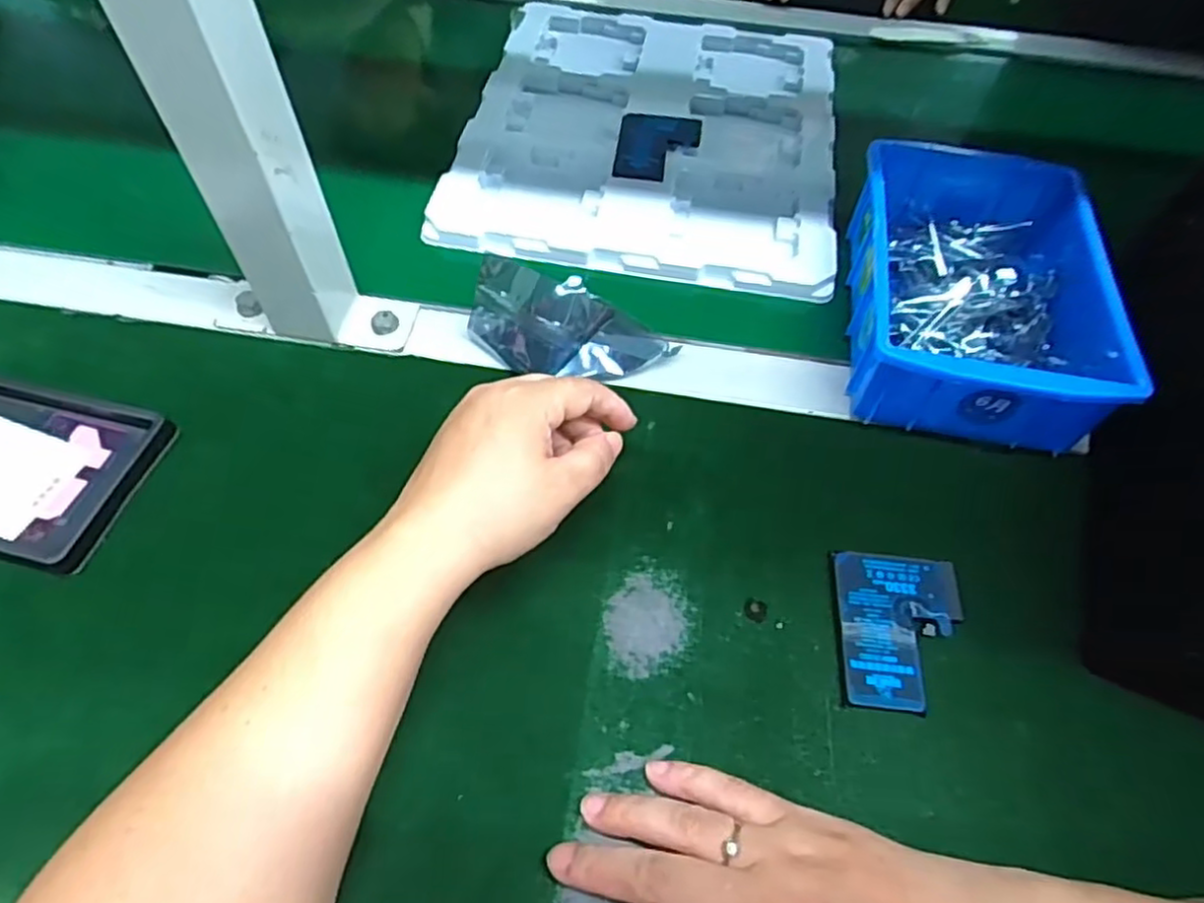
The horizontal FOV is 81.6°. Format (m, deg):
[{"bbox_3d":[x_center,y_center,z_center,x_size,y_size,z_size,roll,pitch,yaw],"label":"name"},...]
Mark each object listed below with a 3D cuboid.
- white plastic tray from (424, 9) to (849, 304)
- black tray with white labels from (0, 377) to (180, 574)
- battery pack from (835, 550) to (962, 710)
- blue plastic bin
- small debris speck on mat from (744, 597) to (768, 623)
[{"bbox_3d":[0.042,-0.256,0.544,0.274,0.016,0.319,10,57,3],"label":"white plastic tray"},{"bbox_3d":[-0.318,0.002,0.364,0.160,0.015,0.095,14,57,6],"label":"black tray with white labels"},{"bbox_3d":[0.143,0.085,0.333,0.059,0.008,0.076,7,57,2],"label":"battery pack"},{"bbox_3d":[0.221,-0.100,0.419,0.129,0.069,0.203,11,57,4],"label":"blue plastic bin"},{"bbox_3d":[0.075,0.077,0.339,0.011,0.004,0.012,1,57,-2],"label":"small debris speck on mat"}]

